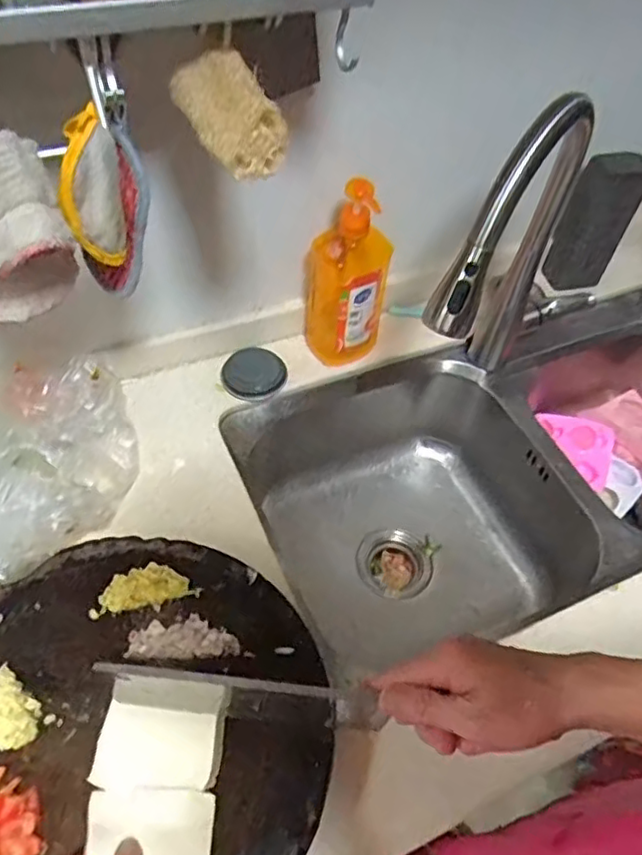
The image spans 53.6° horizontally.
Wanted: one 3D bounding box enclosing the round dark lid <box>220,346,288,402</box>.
[{"bbox_3d":[-0.088,-0.075,0.842,0.083,0.013,0.076,2,53,-3],"label":"round dark lid"}]

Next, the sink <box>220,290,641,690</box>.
[{"bbox_3d":[0.290,0.057,0.940,0.740,0.238,0.380,-17,57,-16],"label":"sink"}]

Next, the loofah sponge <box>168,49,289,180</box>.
[{"bbox_3d":[-0.074,-0.239,0.477,0.049,0.054,0.102,-26,60,-22],"label":"loofah sponge"}]

